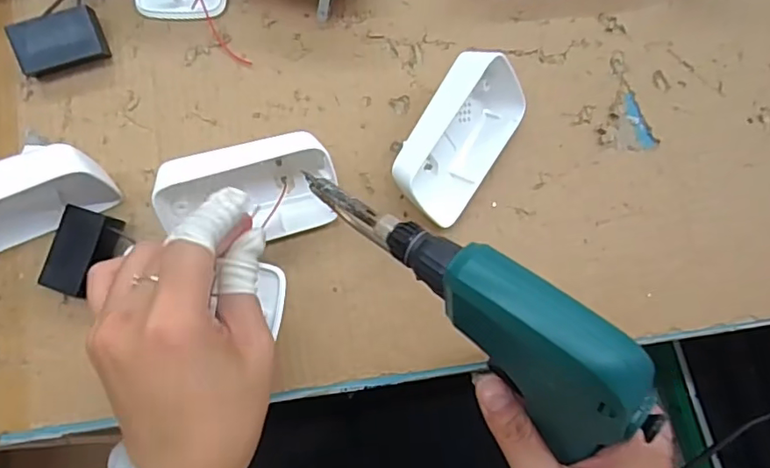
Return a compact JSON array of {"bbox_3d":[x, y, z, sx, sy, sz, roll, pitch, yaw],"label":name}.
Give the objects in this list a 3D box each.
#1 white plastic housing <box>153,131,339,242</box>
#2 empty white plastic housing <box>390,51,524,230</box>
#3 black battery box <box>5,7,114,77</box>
[{"bbox_3d":[-0.074,-0.023,0.315,0.092,0.052,0.047,-14,82,-5],"label":"white plastic housing"},{"bbox_3d":[0.045,-0.057,0.329,0.048,0.055,0.097,32,81,2],"label":"empty white plastic housing"},{"bbox_3d":[-0.196,-0.116,0.342,0.047,0.023,0.029,-16,82,-5],"label":"black battery box"}]

